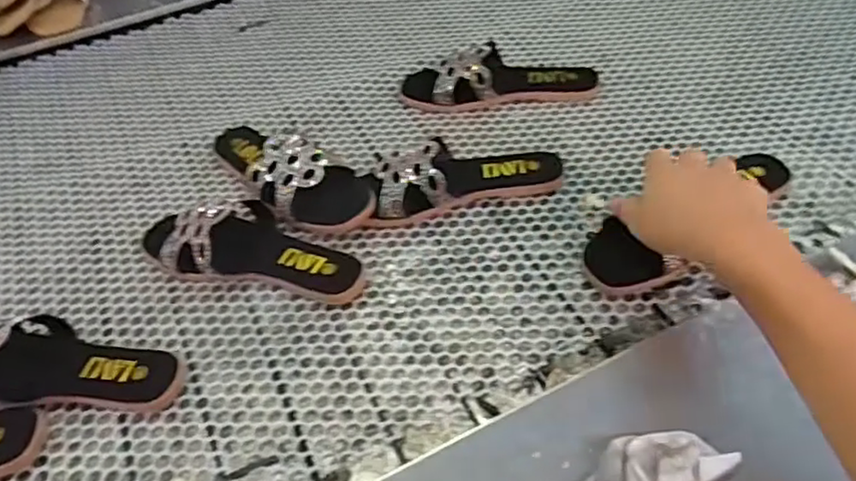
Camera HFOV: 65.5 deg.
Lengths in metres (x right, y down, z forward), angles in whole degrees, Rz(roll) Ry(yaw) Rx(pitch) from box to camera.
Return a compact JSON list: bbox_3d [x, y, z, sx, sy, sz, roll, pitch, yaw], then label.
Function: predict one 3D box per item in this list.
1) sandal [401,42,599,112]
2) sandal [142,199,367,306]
[{"bbox_3d":[0.087,-0.203,0.819,0.234,0.054,0.078,-6,48,1],"label":"sandal"},{"bbox_3d":[-0.173,-0.003,0.662,0.237,0.057,0.107,12,51,17],"label":"sandal"}]

